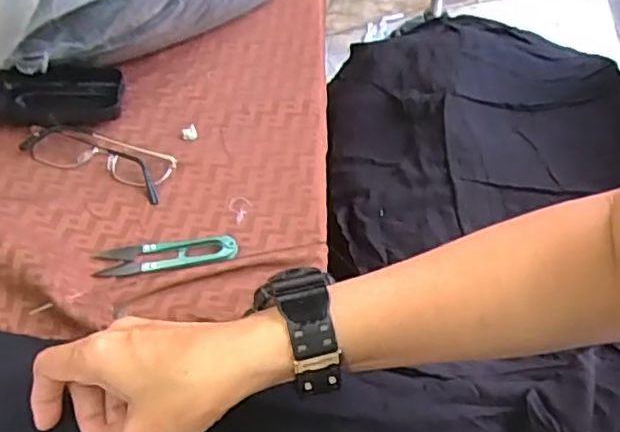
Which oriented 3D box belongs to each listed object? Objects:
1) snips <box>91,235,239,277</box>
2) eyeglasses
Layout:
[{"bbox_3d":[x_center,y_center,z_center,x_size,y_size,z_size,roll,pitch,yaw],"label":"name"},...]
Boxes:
[{"bbox_3d":[-0.105,0.027,0.451,0.101,0.007,0.025,-8,53,-5],"label":"snips"},{"bbox_3d":[-0.175,-0.049,0.501,0.128,0.020,0.039,20,56,16],"label":"eyeglasses"}]

